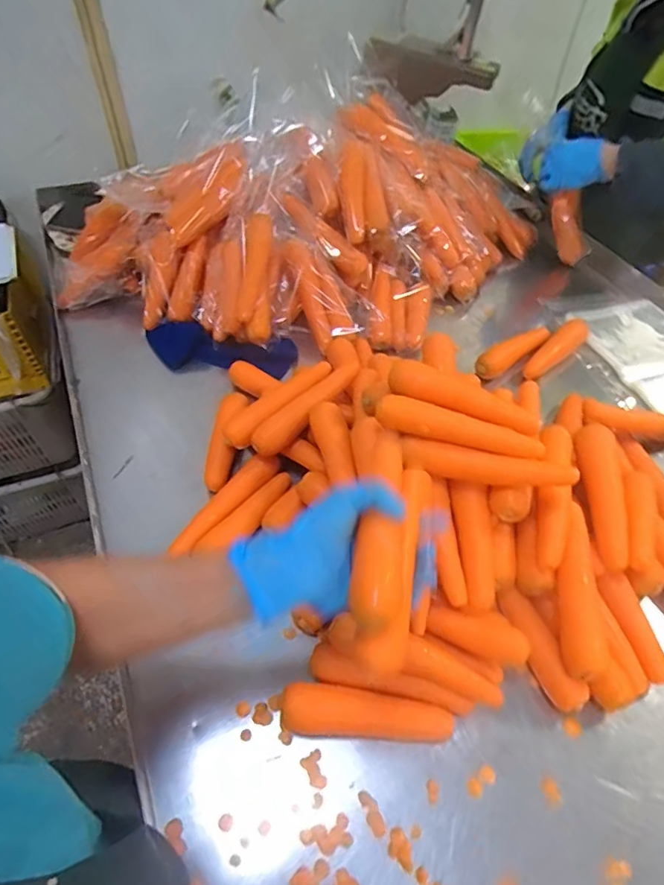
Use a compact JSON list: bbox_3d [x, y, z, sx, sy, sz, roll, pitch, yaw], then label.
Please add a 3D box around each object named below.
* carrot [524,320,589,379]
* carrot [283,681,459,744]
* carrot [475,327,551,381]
[{"bbox_3d":[0.394,-0.164,0.891,0.187,0.034,0.042,-33,60,-25],"label":"carrot"},{"bbox_3d":[0.036,0.281,0.522,0.173,0.039,0.045,2,52,0],"label":"carrot"},{"bbox_3d":[0.319,-0.161,0.886,0.168,0.034,0.051,-32,59,-24],"label":"carrot"}]

